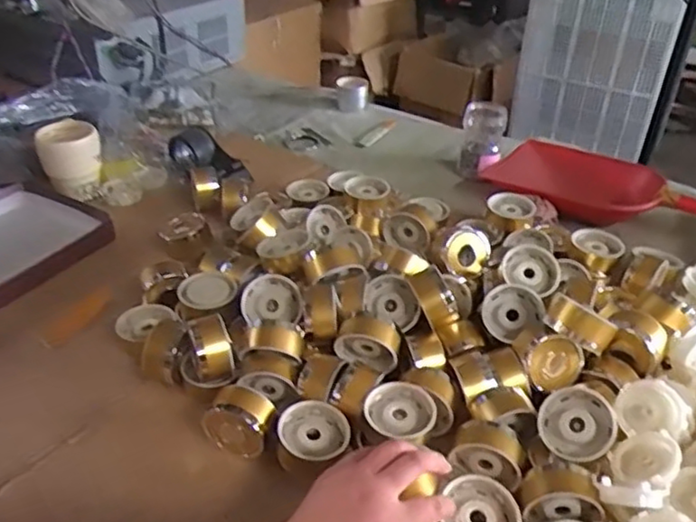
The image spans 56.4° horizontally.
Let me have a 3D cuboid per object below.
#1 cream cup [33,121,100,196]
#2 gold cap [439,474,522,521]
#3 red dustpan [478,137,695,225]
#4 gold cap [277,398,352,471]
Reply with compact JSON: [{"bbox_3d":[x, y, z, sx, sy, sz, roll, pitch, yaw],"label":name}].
[{"bbox_3d":[-0.450,-0.170,1.054,0.092,0.084,0.101,-15,38,-21],"label":"cream cup"},{"bbox_3d":[0.110,0.214,0.537,0.063,0.031,0.063,1,46,-2],"label":"gold cap"},{"bbox_3d":[0.397,-0.103,1.038,0.371,0.069,0.159,29,44,34],"label":"red dustpan"},{"bbox_3d":[-0.033,0.166,0.621,0.066,0.029,0.065,0,35,-1],"label":"gold cap"}]

